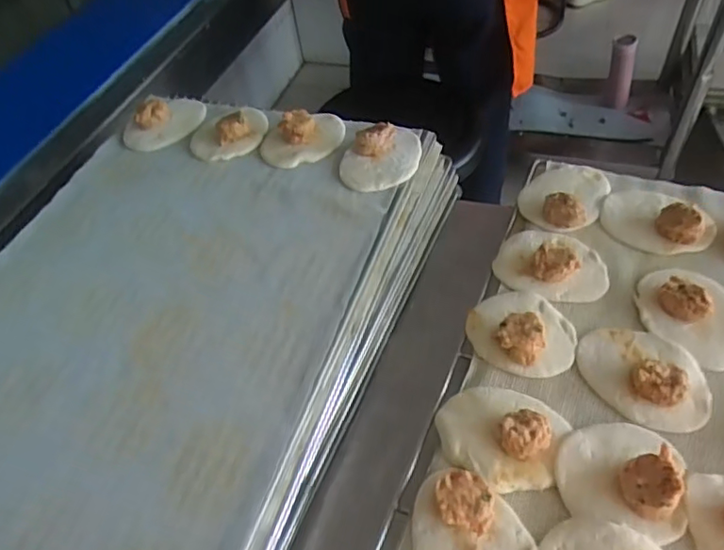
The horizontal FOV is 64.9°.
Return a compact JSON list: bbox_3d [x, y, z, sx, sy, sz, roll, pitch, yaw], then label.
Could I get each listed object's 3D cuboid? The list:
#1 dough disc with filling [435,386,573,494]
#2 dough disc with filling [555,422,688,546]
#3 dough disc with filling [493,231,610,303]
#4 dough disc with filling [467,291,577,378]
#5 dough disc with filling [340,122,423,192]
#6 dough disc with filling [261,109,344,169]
[{"bbox_3d":[0.108,0.119,0.444,0.096,0.022,0.083,17,54,20],"label":"dough disc with filling"},{"bbox_3d":[0.192,0.138,0.415,0.087,0.028,0.081,12,52,17],"label":"dough disc with filling"},{"bbox_3d":[0.187,-0.017,0.558,0.105,0.025,0.079,11,52,16],"label":"dough disc with filling"},{"bbox_3d":[0.144,0.046,0.508,0.085,0.020,0.091,-4,49,4],"label":"dough disc with filling"},{"bbox_3d":[0.021,-0.137,0.636,0.089,0.033,0.087,-4,49,4],"label":"dough disc with filling"},{"bbox_3d":[-0.069,-0.166,0.675,0.106,0.033,0.073,-17,50,-7],"label":"dough disc with filling"}]

